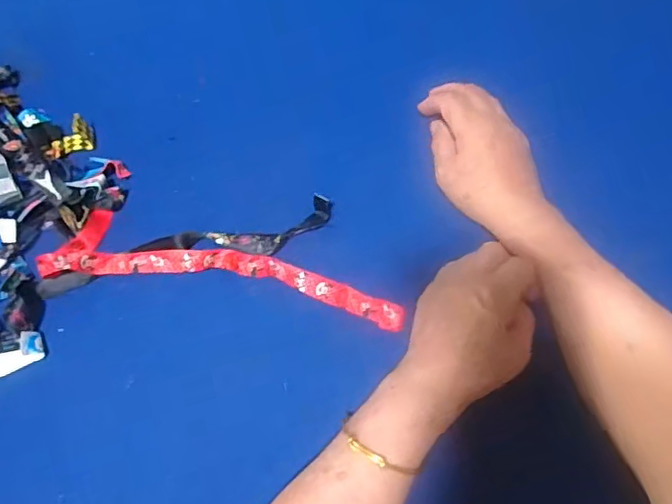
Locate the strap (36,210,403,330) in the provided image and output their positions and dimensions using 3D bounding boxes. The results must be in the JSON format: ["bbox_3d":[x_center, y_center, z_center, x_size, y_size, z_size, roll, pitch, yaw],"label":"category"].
[{"bbox_3d":[-0.093,0.011,0.478,0.301,0.020,0.067,8,66,4],"label":"strap"}]

